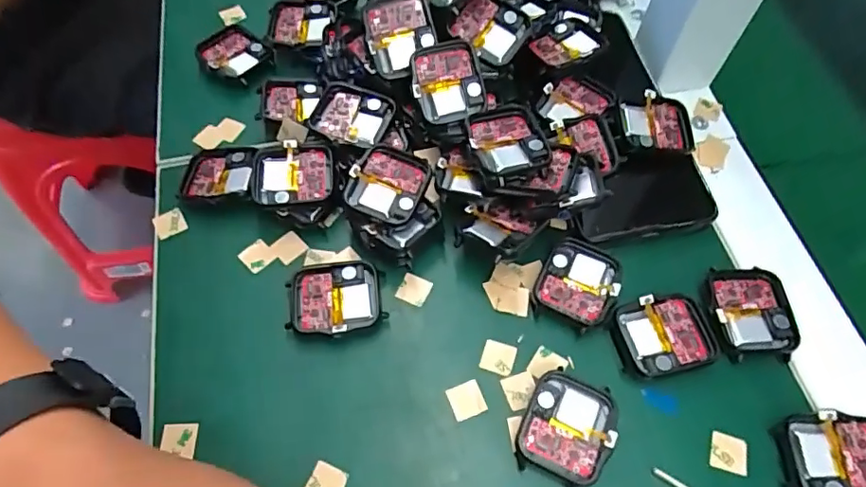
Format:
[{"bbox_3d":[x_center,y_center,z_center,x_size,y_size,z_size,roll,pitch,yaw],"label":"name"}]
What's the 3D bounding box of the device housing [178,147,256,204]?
[{"bbox_3d":[-0.119,-0.036,0.304,0.041,0.014,0.038,-4,61,-3],"label":"device housing"}]

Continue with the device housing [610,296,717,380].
[{"bbox_3d":[0.110,0.043,0.261,0.045,0.005,0.036,-9,61,-5],"label":"device housing"}]

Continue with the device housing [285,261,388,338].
[{"bbox_3d":[-0.048,0.029,0.272,0.046,0.013,0.037,-8,61,-5],"label":"device housing"}]

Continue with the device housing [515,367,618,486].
[{"bbox_3d":[0.059,0.082,0.243,0.037,0.011,0.045,24,63,13],"label":"device housing"}]

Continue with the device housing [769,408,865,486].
[{"bbox_3d":[0.174,0.093,0.236,0.045,0.010,0.037,3,61,1],"label":"device housing"}]

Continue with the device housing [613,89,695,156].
[{"bbox_3d":[0.121,-0.067,0.305,0.046,0.006,0.036,-1,67,-8],"label":"device housing"}]

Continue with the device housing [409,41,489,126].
[{"bbox_3d":[0.008,-0.087,0.297,0.036,0.012,0.041,-9,92,-4],"label":"device housing"}]

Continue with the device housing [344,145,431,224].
[{"bbox_3d":[-0.023,-0.032,0.282,0.035,0.011,0.040,20,62,11],"label":"device housing"}]

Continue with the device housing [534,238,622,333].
[{"bbox_3d":[0.073,0.020,0.277,0.037,0.010,0.041,31,65,16],"label":"device housing"}]

